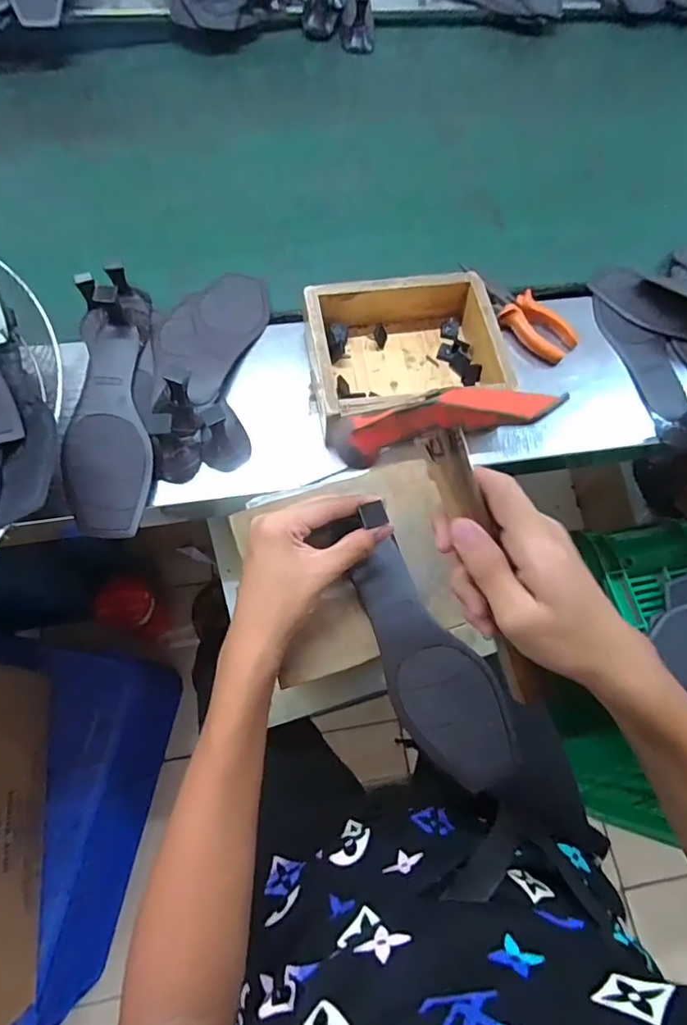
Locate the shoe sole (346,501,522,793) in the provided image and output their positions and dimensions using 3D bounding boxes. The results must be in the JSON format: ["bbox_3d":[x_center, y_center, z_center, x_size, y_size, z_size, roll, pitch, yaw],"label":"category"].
[{"bbox_3d":[0.063,0.110,0.407,0.079,0.023,0.229,-28,89,-13],"label":"shoe sole"}]

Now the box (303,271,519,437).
[{"bbox_3d":[0.059,-0.155,0.497,0.173,0.052,0.144,-9,69,-6],"label":"box"}]

